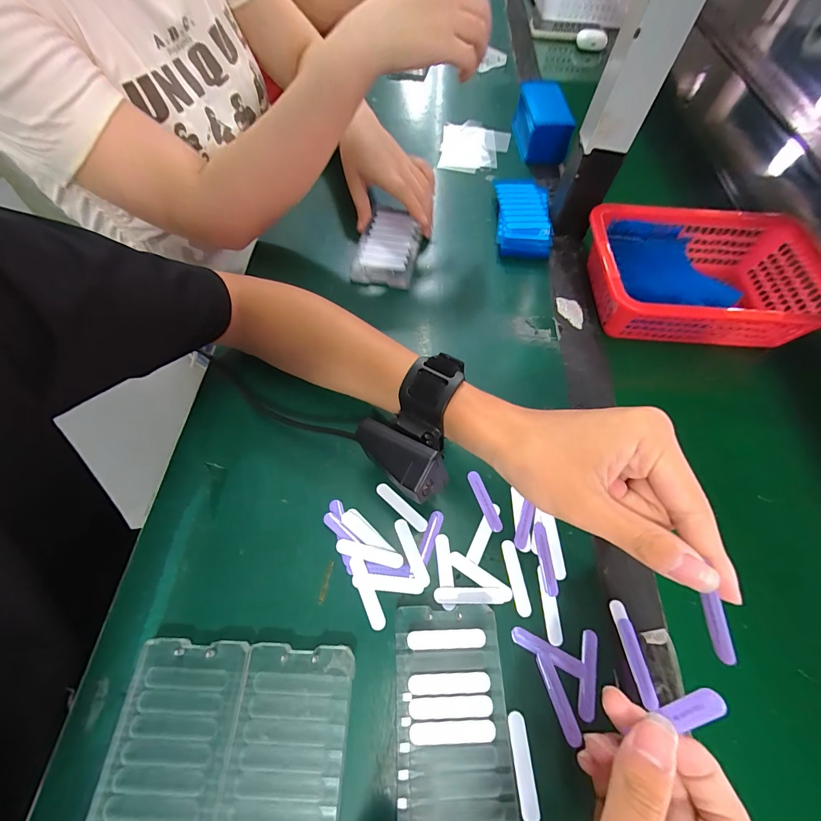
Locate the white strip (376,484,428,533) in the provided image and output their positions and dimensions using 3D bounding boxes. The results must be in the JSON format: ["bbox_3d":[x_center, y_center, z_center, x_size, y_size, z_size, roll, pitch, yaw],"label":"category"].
[{"bbox_3d":[-0.007,0.077,0.295,0.051,0.004,0.010,40,68,14],"label":"white strip"}]

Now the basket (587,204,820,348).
[{"bbox_3d":[0.304,-0.137,0.388,0.235,0.060,0.145,7,64,-1],"label":"basket"}]

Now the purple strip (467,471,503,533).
[{"bbox_3d":[0.060,0.073,0.298,0.010,0.004,0.050,-17,67,-12],"label":"purple strip"}]

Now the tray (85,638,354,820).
[{"bbox_3d":[-0.108,0.209,0.215,0.134,0.012,0.122,4,64,-2],"label":"tray"}]

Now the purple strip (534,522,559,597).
[{"bbox_3d":[0.102,0.112,0.279,0.010,0.004,0.050,-2,65,-5],"label":"purple strip"}]

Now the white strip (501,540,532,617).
[{"bbox_3d":[0.078,0.123,0.272,0.011,0.004,0.050,-5,65,-7],"label":"white strip"}]

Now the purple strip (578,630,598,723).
[{"bbox_3d":[0.118,0.175,0.244,0.010,0.004,0.051,15,64,3],"label":"purple strip"}]

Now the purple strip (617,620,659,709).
[{"bbox_3d":[0.153,0.169,0.247,0.011,0.004,0.049,-2,57,-4],"label":"purple strip"}]

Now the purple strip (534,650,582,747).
[{"bbox_3d":[0.097,0.186,0.240,0.010,0.004,0.050,-14,67,-11],"label":"purple strip"}]

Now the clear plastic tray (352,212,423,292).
[{"bbox_3d":[-0.025,-0.191,0.428,0.068,0.013,0.110,9,64,0],"label":"clear plastic tray"}]

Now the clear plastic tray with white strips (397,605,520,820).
[{"bbox_3d":[0.025,0.191,0.228,0.066,0.012,0.121,0,65,-4],"label":"clear plastic tray with white strips"}]

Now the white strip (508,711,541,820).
[{"bbox_3d":[0.069,0.216,0.224,0.012,0.004,0.051,-2,65,-5],"label":"white strip"}]

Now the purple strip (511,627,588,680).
[{"bbox_3d":[0.094,0.164,0.250,0.052,0.004,0.011,27,66,8],"label":"purple strip"}]

